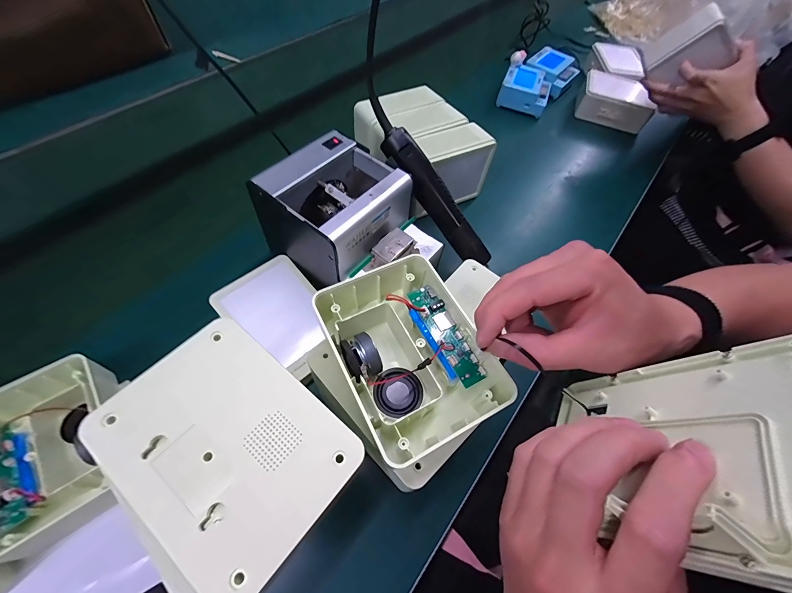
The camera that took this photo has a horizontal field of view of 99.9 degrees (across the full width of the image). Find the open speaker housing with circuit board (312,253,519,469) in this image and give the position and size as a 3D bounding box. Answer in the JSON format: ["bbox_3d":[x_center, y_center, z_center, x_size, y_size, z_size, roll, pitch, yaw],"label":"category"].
[{"bbox_3d":[0.008,0.044,0.271,0.104,0.050,0.148,-26,64,-18],"label":"open speaker housing with circuit board"}]

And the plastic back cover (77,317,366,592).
[{"bbox_3d":[-0.100,0.085,0.197,0.137,0.010,0.100,37,63,17],"label":"plastic back cover"}]

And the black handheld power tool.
[{"bbox_3d":[0.053,-0.119,0.419,0.193,0.029,0.032,50,62,-16],"label":"black handheld power tool"}]

